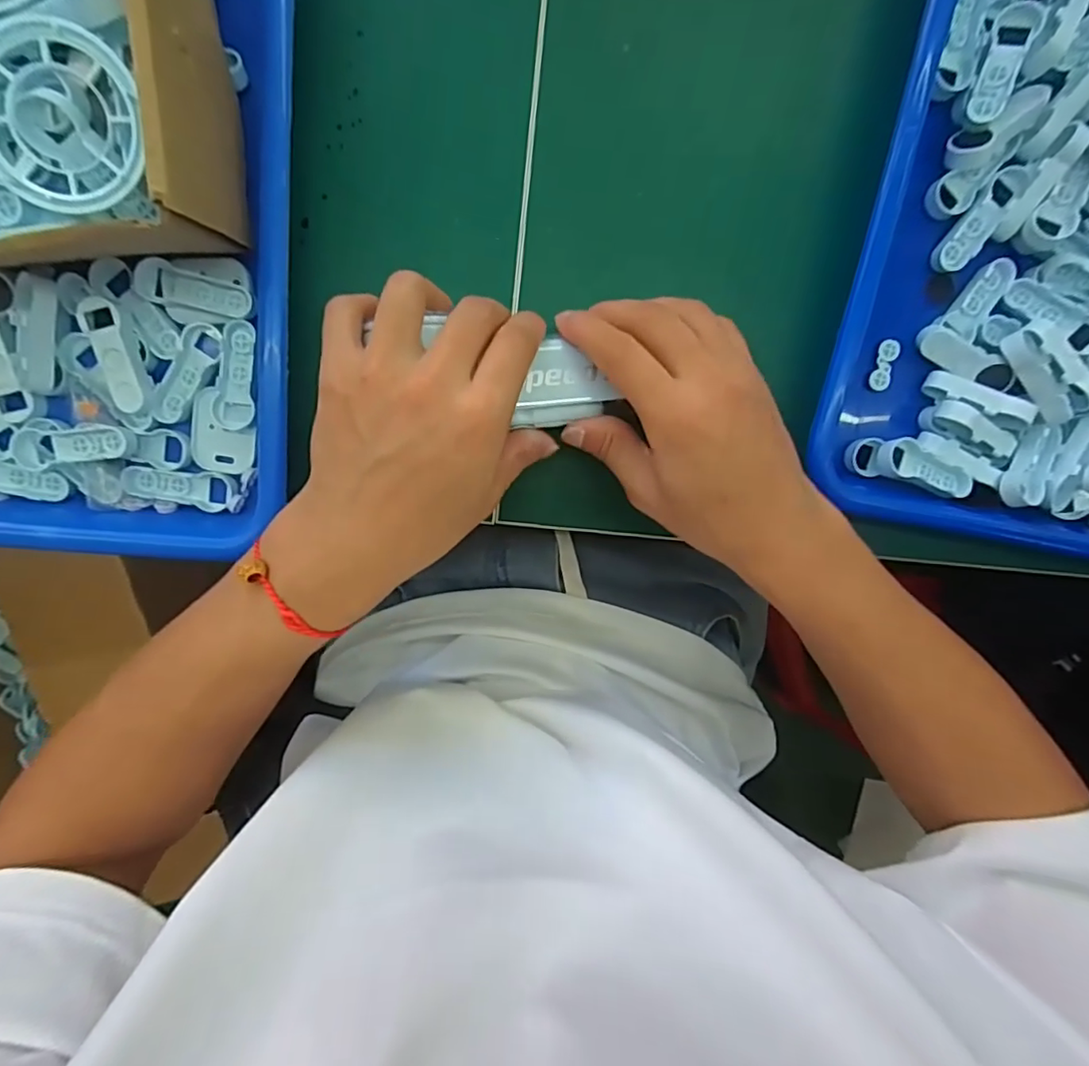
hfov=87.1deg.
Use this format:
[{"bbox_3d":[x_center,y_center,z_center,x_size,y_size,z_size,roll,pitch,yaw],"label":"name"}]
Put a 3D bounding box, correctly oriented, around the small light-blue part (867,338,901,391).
[{"bbox_3d":[0.172,-0.084,0.288,0.011,0.004,0.025,11,97,-4],"label":"small light-blue part"}]

